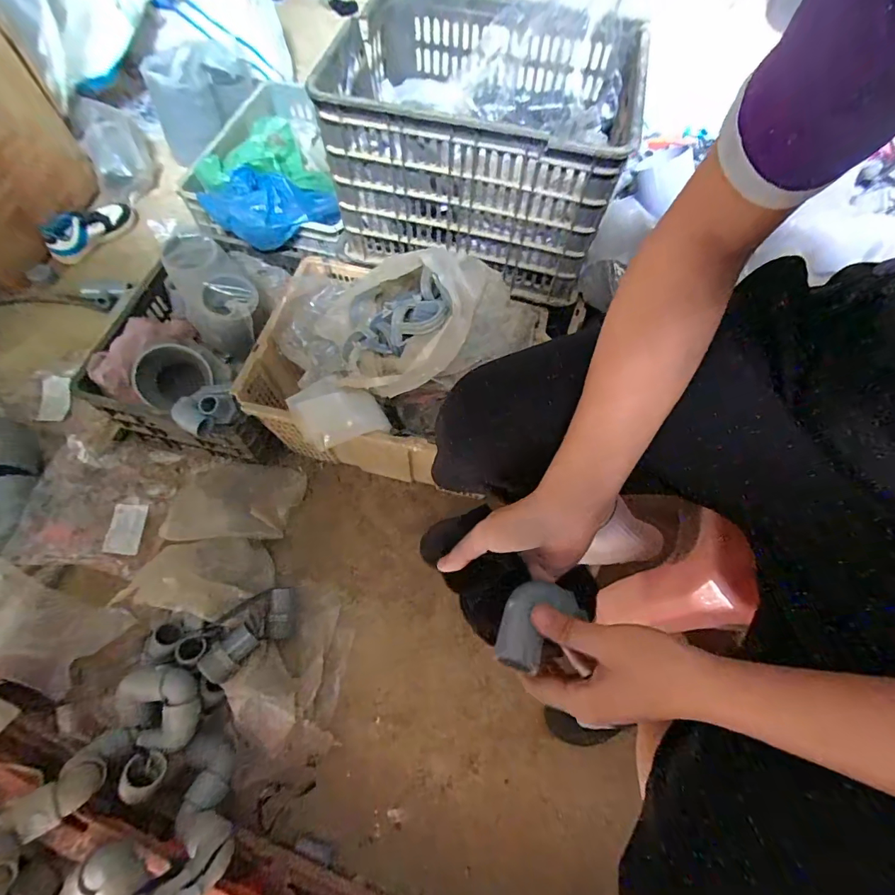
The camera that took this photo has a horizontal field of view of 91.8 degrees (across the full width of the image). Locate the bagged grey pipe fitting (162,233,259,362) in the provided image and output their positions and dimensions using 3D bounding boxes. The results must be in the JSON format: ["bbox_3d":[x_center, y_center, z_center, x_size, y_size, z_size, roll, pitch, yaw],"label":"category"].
[{"bbox_3d":[-0.444,-0.287,0.848,0.127,0.153,0.217,-32,69,-15],"label":"bagged grey pipe fitting"}]

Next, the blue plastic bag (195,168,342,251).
[{"bbox_3d":[-0.354,-0.479,0.874,0.260,0.102,0.163,-17,66,-9],"label":"blue plastic bag"}]

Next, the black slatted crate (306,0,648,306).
[{"bbox_3d":[0.053,-0.517,0.735,0.436,0.249,0.353,15,65,6],"label":"black slatted crate"}]

